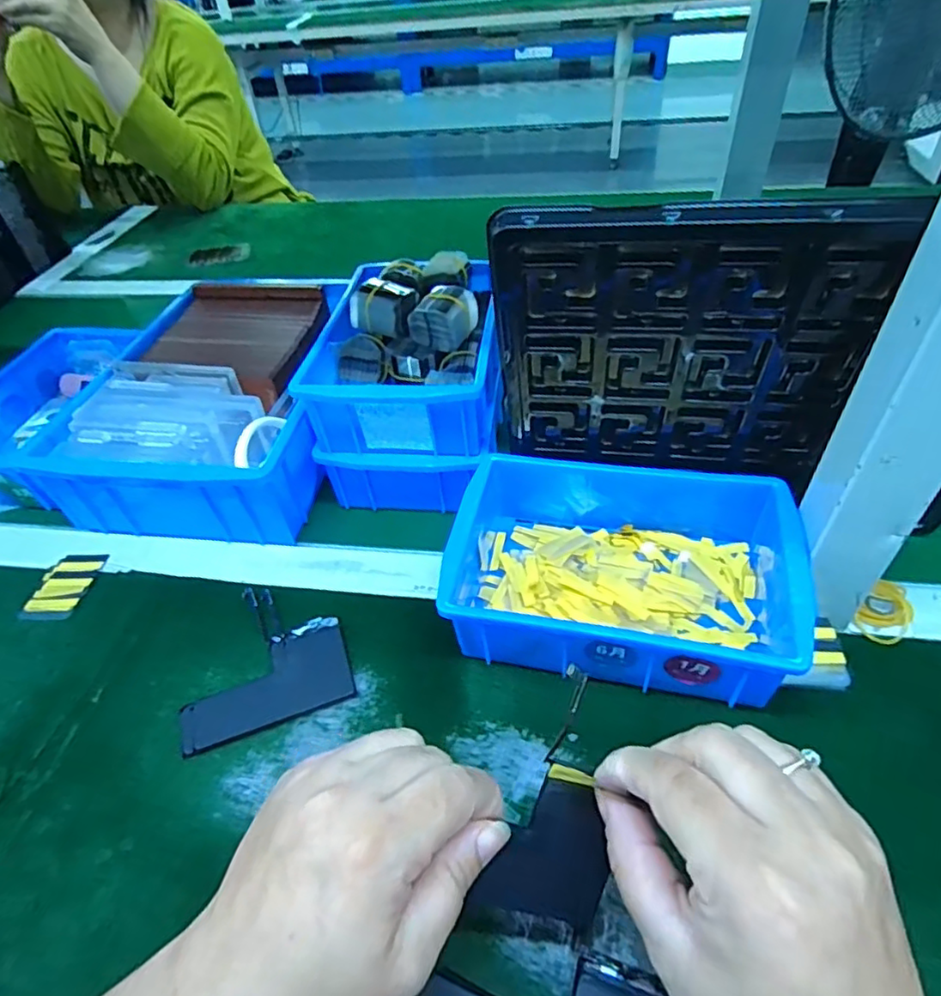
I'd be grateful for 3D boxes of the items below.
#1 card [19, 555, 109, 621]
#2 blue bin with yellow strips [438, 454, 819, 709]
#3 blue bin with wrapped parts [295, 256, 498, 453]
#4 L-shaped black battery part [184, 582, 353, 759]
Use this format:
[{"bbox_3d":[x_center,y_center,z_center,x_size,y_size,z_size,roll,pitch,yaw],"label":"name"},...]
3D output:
[{"bbox_3d":[-0.302,0.064,0.447,0.040,0.004,0.062,3,45,8],"label":"card"},{"bbox_3d":[0.093,0.045,0.384,0.201,0.072,0.142,9,46,14],"label":"blue bin with yellow strips"},{"bbox_3d":[-0.044,-0.116,0.463,0.137,0.074,0.171,0,46,6],"label":"blue bin with wrapped parts"},{"bbox_3d":[-0.135,0.103,0.389,0.102,0.006,0.098,-18,46,-13],"label":"L-shaped black battery part"}]

